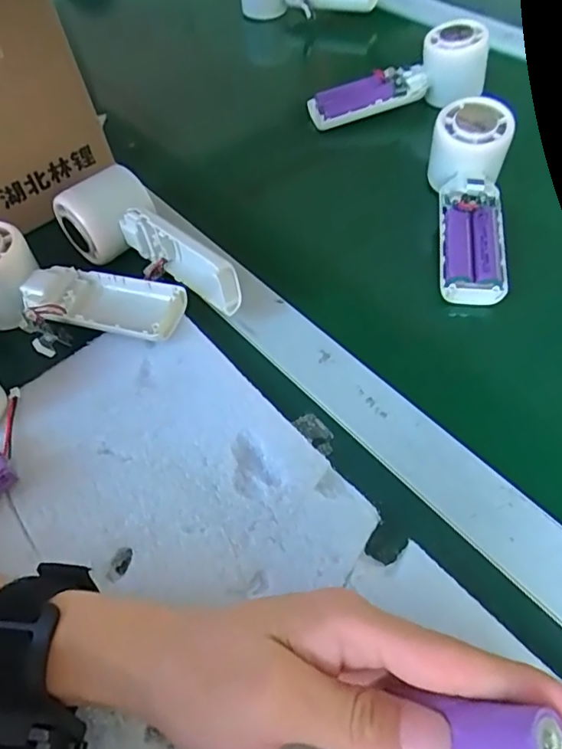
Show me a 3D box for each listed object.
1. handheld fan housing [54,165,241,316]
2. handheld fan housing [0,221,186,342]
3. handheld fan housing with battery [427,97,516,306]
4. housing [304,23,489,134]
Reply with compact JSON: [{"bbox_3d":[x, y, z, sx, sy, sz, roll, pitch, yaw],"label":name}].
[{"bbox_3d":[-0.091,-0.090,0.380,0.161,0.044,0.058,38,64,26],"label":"handheld fan housing"},{"bbox_3d":[-0.145,-0.053,0.357,0.158,0.044,0.058,13,55,13],"label":"handheld fan housing"},{"bbox_3d":[0.138,-0.125,0.400,0.052,0.036,0.163,4,70,6],"label":"handheld fan housing with battery"},{"bbox_3d":[0.108,-0.270,0.509,0.163,0.051,0.042,-17,54,5],"label":"housing"}]

